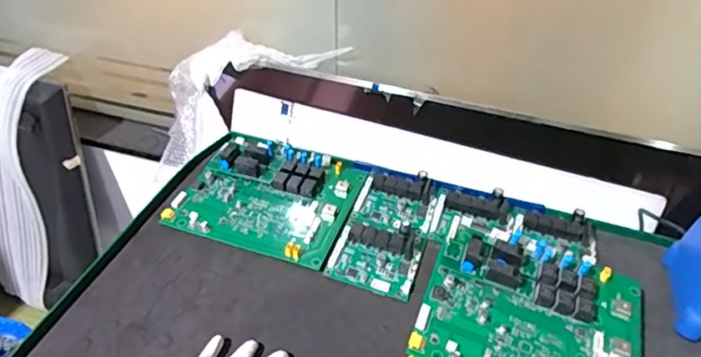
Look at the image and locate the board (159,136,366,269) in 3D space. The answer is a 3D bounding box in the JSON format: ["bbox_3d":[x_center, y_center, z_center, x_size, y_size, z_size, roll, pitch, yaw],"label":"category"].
[{"bbox_3d":[-0.101,0.016,0.638,0.202,0.026,0.169,13,42,14],"label":"board"}]

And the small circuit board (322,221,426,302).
[{"bbox_3d":[0.030,0.081,0.569,0.095,0.021,0.086,14,42,15],"label":"small circuit board"}]

